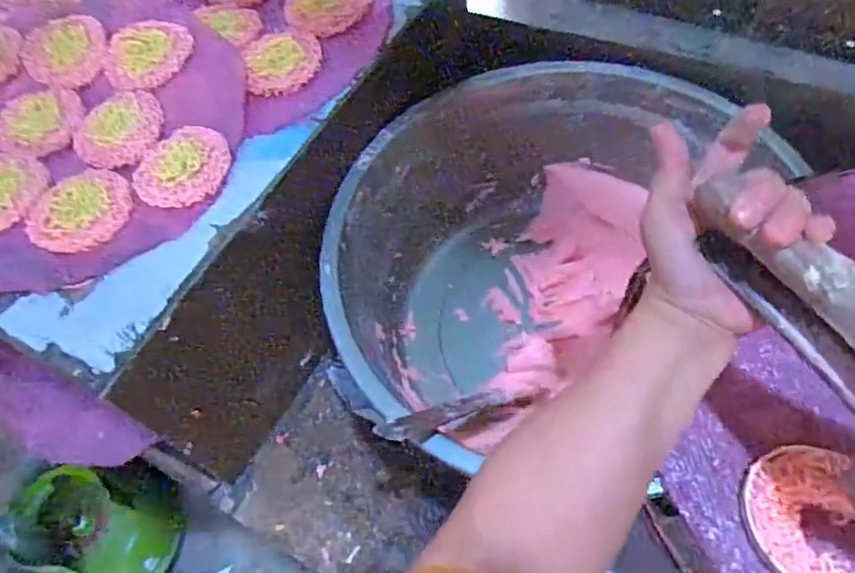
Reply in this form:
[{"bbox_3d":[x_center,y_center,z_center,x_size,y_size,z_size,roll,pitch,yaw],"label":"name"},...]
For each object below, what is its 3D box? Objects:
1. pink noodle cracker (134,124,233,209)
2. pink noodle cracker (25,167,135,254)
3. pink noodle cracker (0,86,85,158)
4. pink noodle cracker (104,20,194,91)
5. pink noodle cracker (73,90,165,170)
[{"bbox_3d":[-0.196,-0.096,0.490,0.071,0.006,0.077,-4,57,7],"label":"pink noodle cracker"},{"bbox_3d":[-0.271,-0.061,0.478,0.072,0.005,0.077,-4,57,7],"label":"pink noodle cracker"},{"bbox_3d":[-0.345,-0.146,0.547,0.084,0.008,0.077,-4,57,7],"label":"pink noodle cracker"},{"bbox_3d":[-0.252,-0.209,0.552,0.079,0.008,0.076,-4,57,7],"label":"pink noodle cracker"},{"bbox_3d":[-0.259,-0.134,0.519,0.080,0.007,0.074,-4,57,7],"label":"pink noodle cracker"}]

